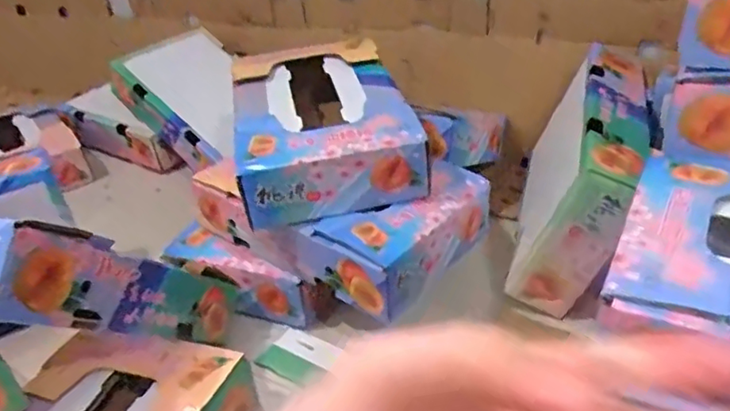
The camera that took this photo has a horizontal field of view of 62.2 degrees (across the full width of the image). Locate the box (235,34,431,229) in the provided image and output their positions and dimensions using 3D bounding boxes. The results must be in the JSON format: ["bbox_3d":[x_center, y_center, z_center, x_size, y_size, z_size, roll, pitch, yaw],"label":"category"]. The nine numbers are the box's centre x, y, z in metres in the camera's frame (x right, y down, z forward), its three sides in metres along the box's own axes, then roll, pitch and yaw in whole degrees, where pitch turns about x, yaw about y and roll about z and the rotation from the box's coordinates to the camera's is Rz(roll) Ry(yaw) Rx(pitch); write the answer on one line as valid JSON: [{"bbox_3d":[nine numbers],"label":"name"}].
[{"bbox_3d":[-0.074,-0.135,0.947,0.252,0.117,0.383,-12,33,-7],"label":"box"}]

